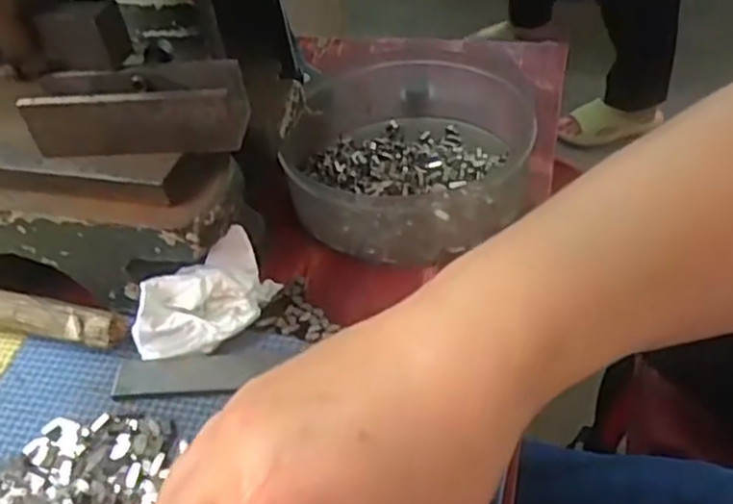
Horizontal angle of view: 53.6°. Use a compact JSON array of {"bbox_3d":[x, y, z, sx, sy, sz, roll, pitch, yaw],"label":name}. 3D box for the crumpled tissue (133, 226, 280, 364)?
[{"bbox_3d":[-0.074,0.021,0.331,0.067,0.041,0.033,-20,45,-13],"label":"crumpled tissue"}]

